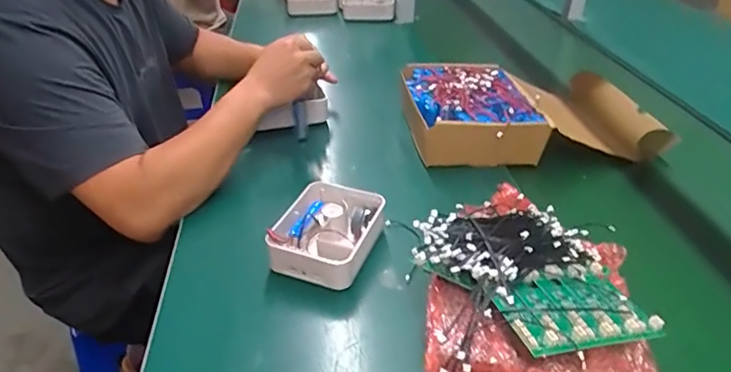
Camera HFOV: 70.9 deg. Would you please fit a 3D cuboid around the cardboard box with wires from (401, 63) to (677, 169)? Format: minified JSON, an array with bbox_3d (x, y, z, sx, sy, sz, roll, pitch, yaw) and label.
[{"bbox_3d":[0.254,-0.116,0.804,0.381,0.112,0.223,-3,35,-7],"label":"cardboard box with wires"}]

